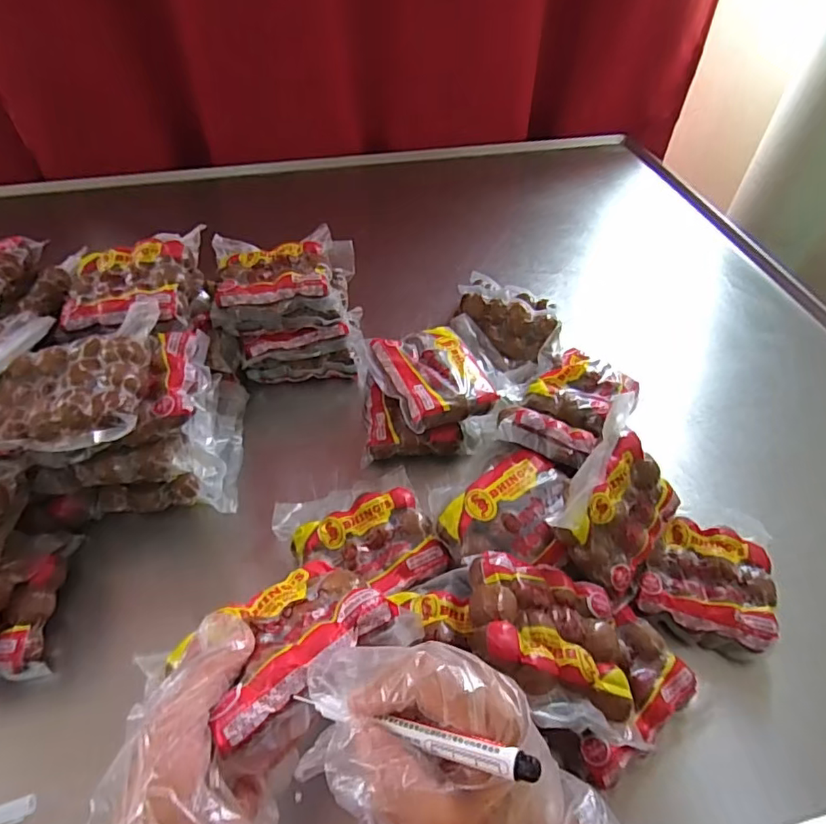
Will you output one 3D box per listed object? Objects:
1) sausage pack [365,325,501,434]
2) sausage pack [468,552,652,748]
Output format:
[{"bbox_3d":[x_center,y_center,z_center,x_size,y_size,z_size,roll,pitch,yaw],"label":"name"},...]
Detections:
[{"bbox_3d":[0.022,-0.044,0.589,0.113,0.026,0.126,-21,55,-17],"label":"sausage pack"},{"bbox_3d":[0.102,0.165,0.392,0.130,0.026,0.116,24,39,-6],"label":"sausage pack"}]

